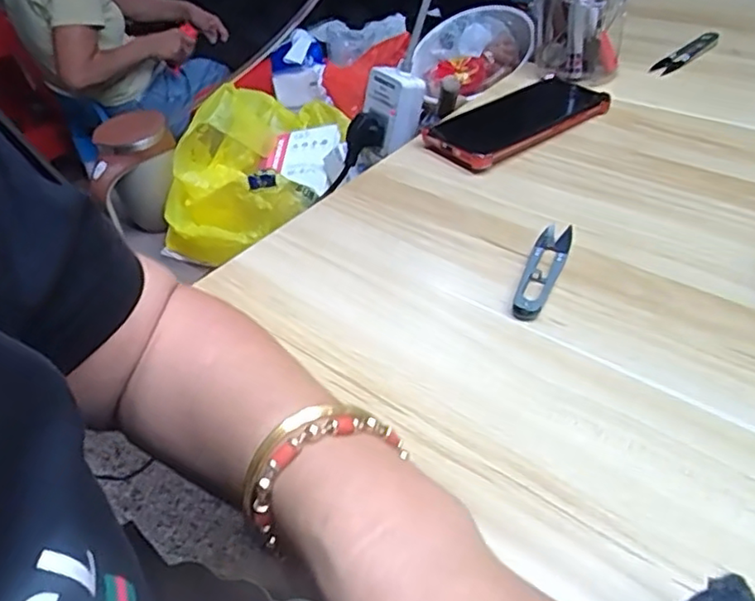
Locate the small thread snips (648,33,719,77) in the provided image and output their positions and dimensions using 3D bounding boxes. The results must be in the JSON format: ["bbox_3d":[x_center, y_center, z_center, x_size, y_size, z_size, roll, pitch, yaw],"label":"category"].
[{"bbox_3d":[0.322,-0.255,0.653,0.100,0.014,0.019,-31,46,-24],"label":"small thread snips"}]

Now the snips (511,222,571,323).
[{"bbox_3d":[0.111,-0.022,0.425,0.022,0.010,0.097,12,45,21],"label":"snips"}]

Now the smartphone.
[{"bbox_3d":[0.130,-0.165,0.578,0.170,0.020,0.085,-27,45,-20],"label":"smartphone"}]

